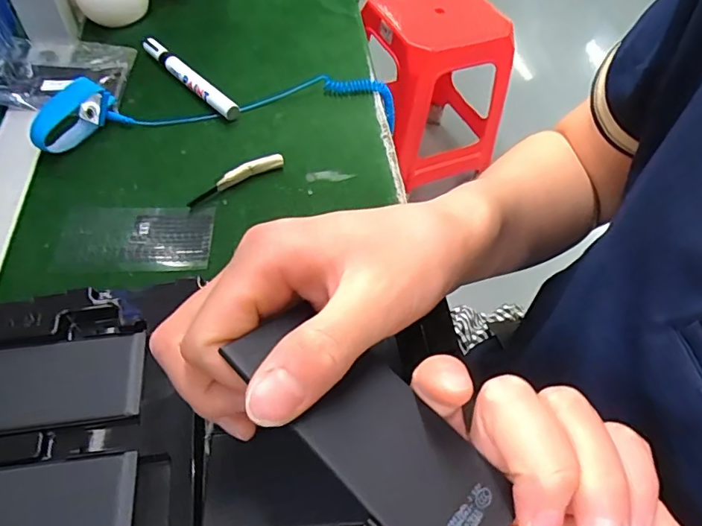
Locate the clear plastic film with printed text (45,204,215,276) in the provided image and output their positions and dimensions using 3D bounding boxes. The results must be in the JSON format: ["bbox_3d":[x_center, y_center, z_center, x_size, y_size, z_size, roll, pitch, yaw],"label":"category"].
[{"bbox_3d":[-0.161,-0.020,0.375,0.108,0.004,0.059,-1,54,-6],"label":"clear plastic film with printed text"}]

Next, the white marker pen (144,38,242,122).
[{"bbox_3d":[-0.154,-0.179,0.478,0.015,0.016,0.141,-36,64,-27],"label":"white marker pen"}]

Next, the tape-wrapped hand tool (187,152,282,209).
[{"bbox_3d":[-0.093,-0.069,0.409,0.085,0.017,0.007,-29,61,-23],"label":"tape-wrapped hand tool"}]

